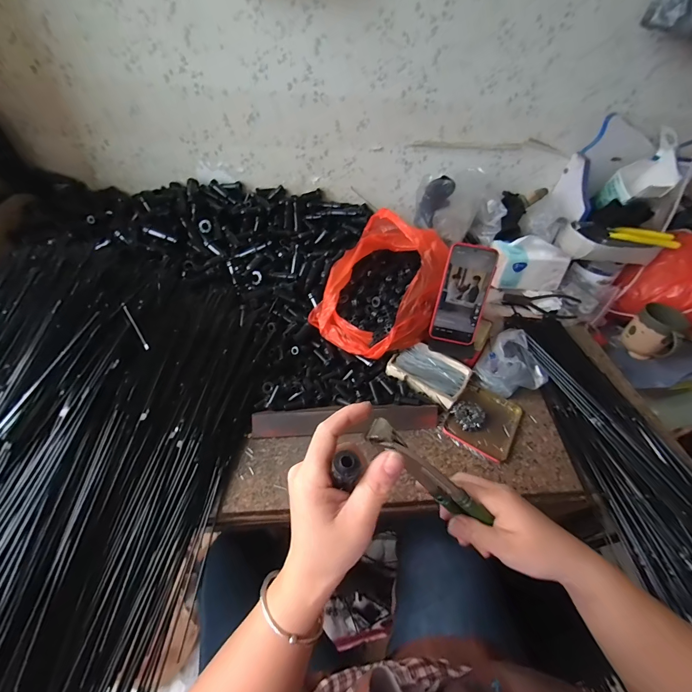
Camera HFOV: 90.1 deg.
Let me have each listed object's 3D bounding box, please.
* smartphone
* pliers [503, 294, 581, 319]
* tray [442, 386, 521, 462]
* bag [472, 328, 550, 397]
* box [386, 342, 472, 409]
[{"bbox_3d":[0.196,-0.086,0.582,0.077,0.161,0.016,11,18,5],"label":"smartphone"},{"bbox_3d":[0.422,-0.094,0.754,0.167,0.026,0.040,6,48,0],"label":"pliers"},{"bbox_3d":[0.226,0.117,0.563,0.100,0.014,0.124,30,52,20],"label":"tray"},{"bbox_3d":[0.299,0.031,0.611,0.108,0.044,0.117,33,53,22],"label":"bag"},{"bbox_3d":[0.144,0.045,0.599,0.122,0.022,0.093,32,53,21],"label":"box"}]

